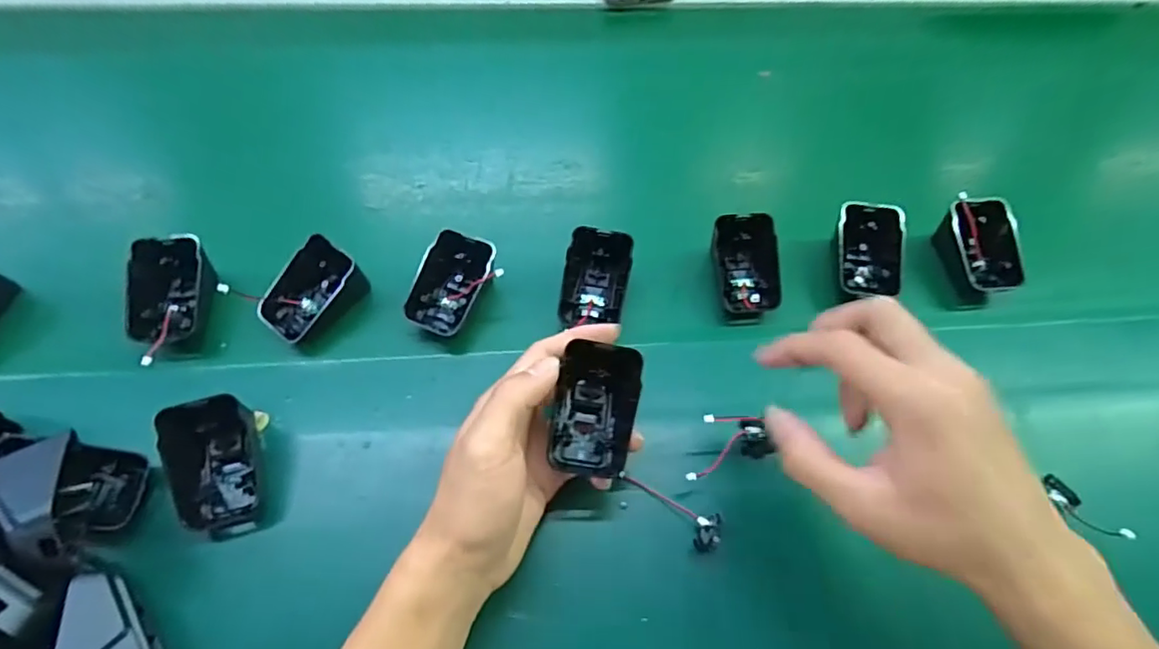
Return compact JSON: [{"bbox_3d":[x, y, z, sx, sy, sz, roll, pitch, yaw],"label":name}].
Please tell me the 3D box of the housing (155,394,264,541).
[{"bbox_3d":[-0.205,0.080,0.326,0.047,0.046,0.067,-16,62,-12],"label":"housing"}]

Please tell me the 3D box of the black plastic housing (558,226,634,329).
[{"bbox_3d":[0.010,-0.032,0.403,0.047,0.022,0.069,8,92,-3],"label":"black plastic housing"}]

